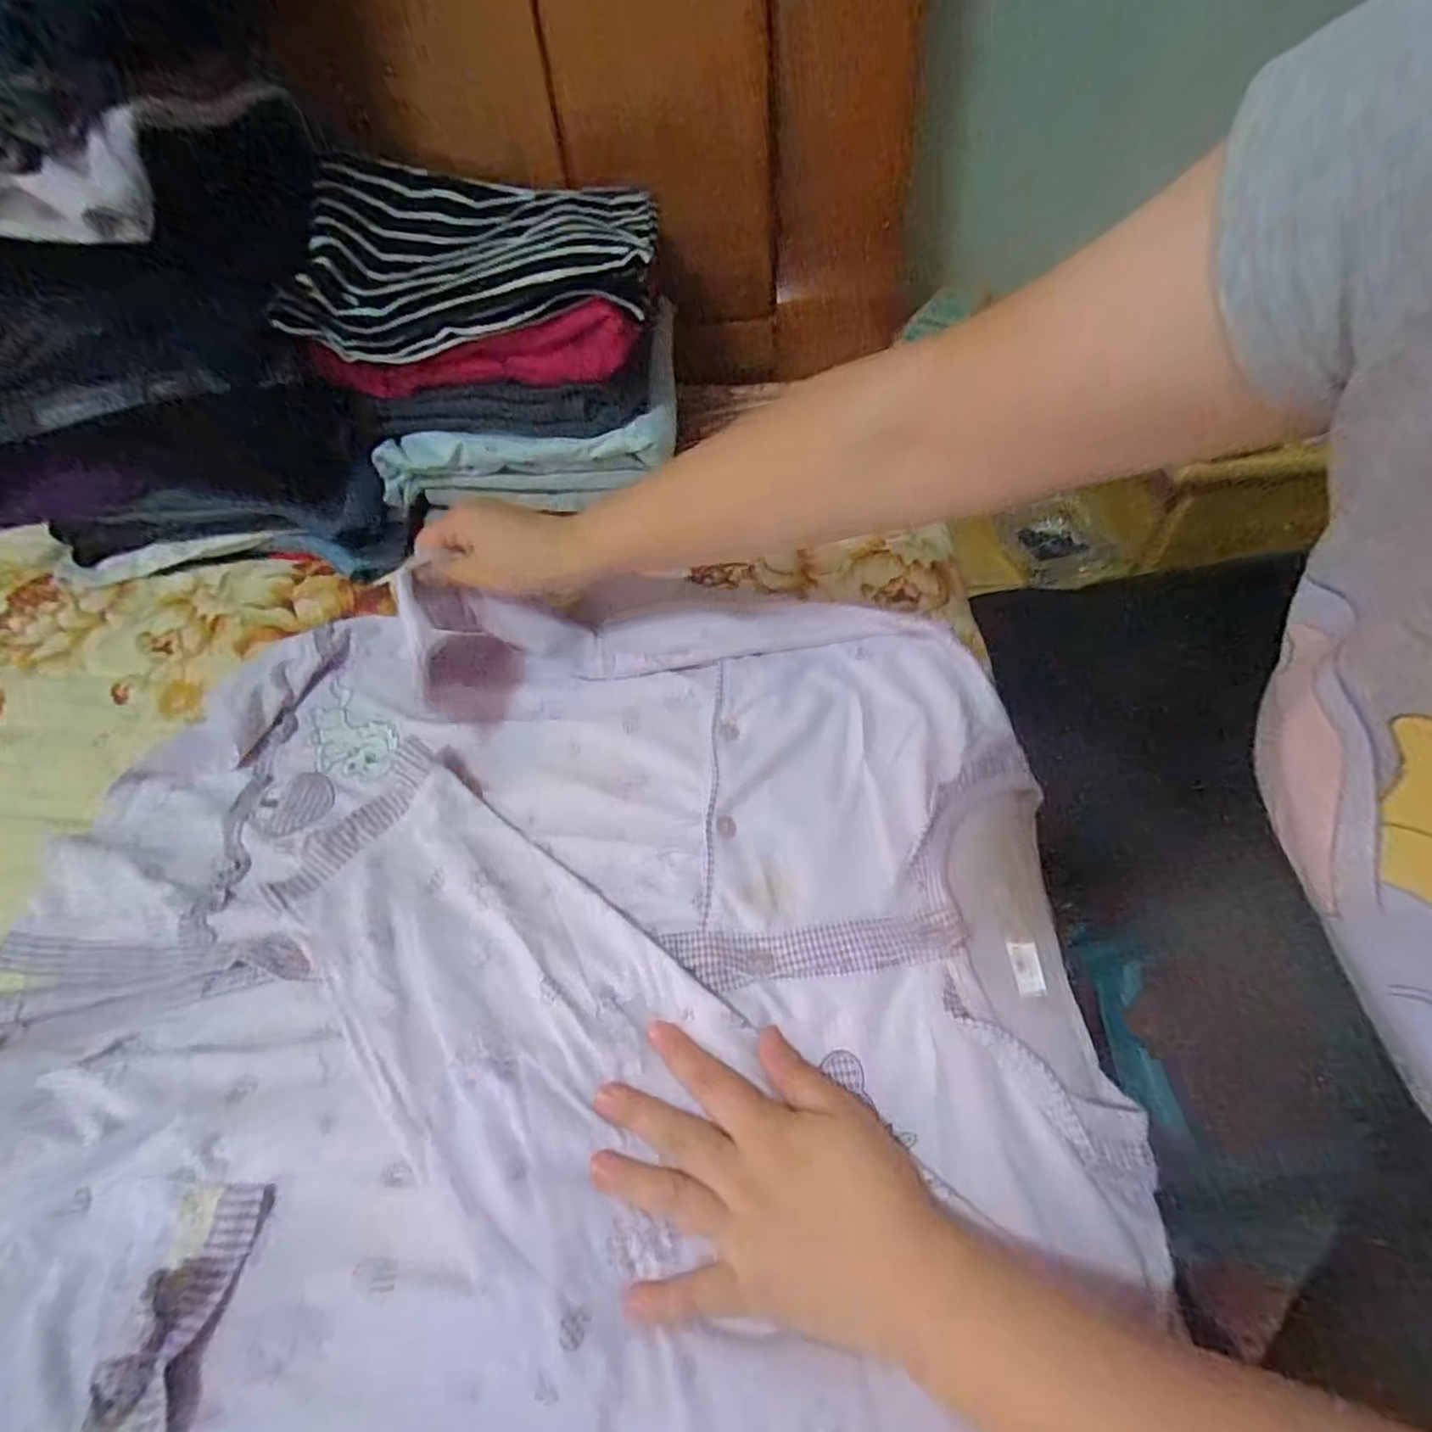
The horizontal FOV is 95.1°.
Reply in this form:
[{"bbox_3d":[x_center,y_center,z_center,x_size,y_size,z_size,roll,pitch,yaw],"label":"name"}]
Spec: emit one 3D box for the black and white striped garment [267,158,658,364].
[{"bbox_3d":[-0.174,-0.347,0.484,0.246,0.061,0.177,-6,55,2],"label":"black and white striped garment"}]

